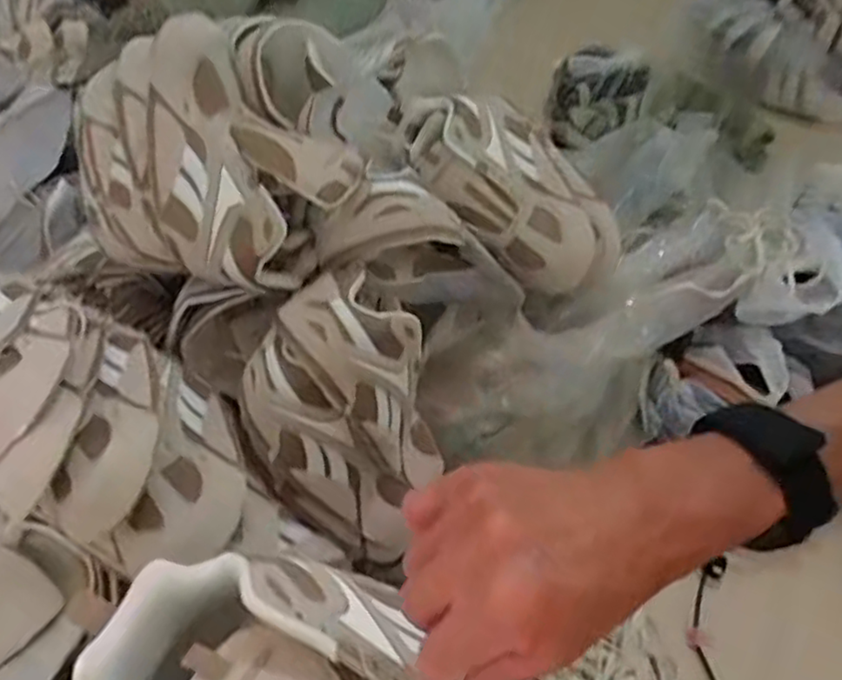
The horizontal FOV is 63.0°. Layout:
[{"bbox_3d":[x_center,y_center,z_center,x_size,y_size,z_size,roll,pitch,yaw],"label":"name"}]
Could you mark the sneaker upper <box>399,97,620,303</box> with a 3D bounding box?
[{"bbox_3d":[0.106,-0.173,0.791,0.297,0.089,0.128,42,53,-4],"label":"sneaker upper"}]

